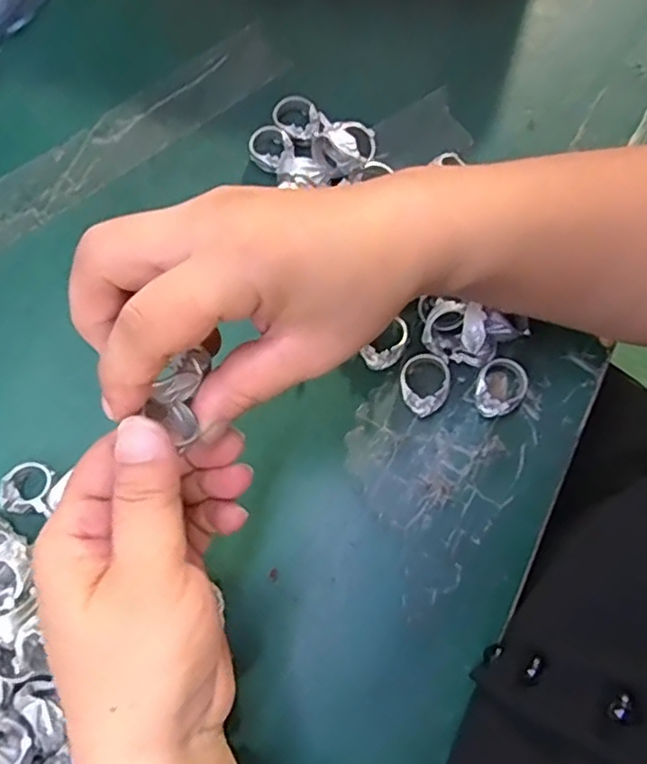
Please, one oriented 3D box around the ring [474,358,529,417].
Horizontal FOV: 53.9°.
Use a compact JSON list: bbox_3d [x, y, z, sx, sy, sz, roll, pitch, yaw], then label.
[{"bbox_3d":[0.088,0.003,0.319,0.024,0.016,0.030,41,78,13],"label":"ring"}]

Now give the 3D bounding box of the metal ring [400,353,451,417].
[{"bbox_3d":[0.051,0.002,0.323,0.024,0.013,0.032,1,72,2],"label":"metal ring"}]

